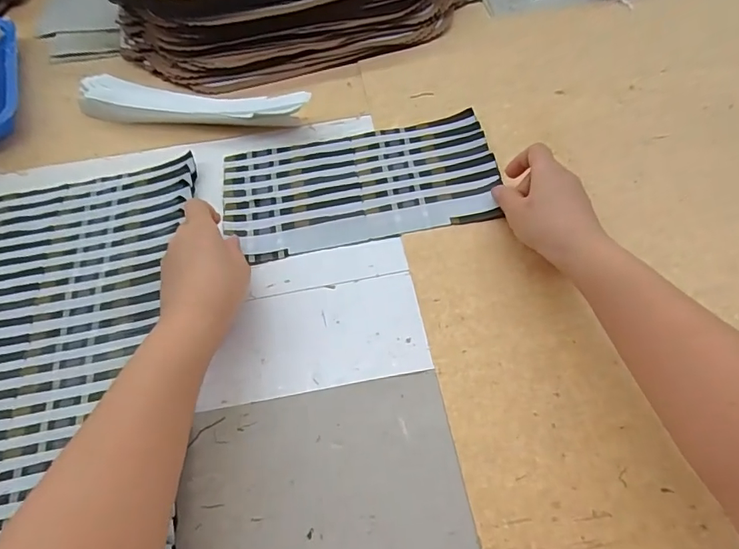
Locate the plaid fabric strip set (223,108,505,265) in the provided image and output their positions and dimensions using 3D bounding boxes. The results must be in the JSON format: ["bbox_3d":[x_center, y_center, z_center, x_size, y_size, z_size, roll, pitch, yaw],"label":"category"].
[{"bbox_3d":[-0.009,-0.088,0.475,0.257,0.009,0.134,-10,59,-2],"label":"plaid fabric strip set"}]

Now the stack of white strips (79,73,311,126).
[{"bbox_3d":[-0.192,-0.183,0.530,0.261,0.034,0.050,11,61,10],"label":"stack of white strips"}]

